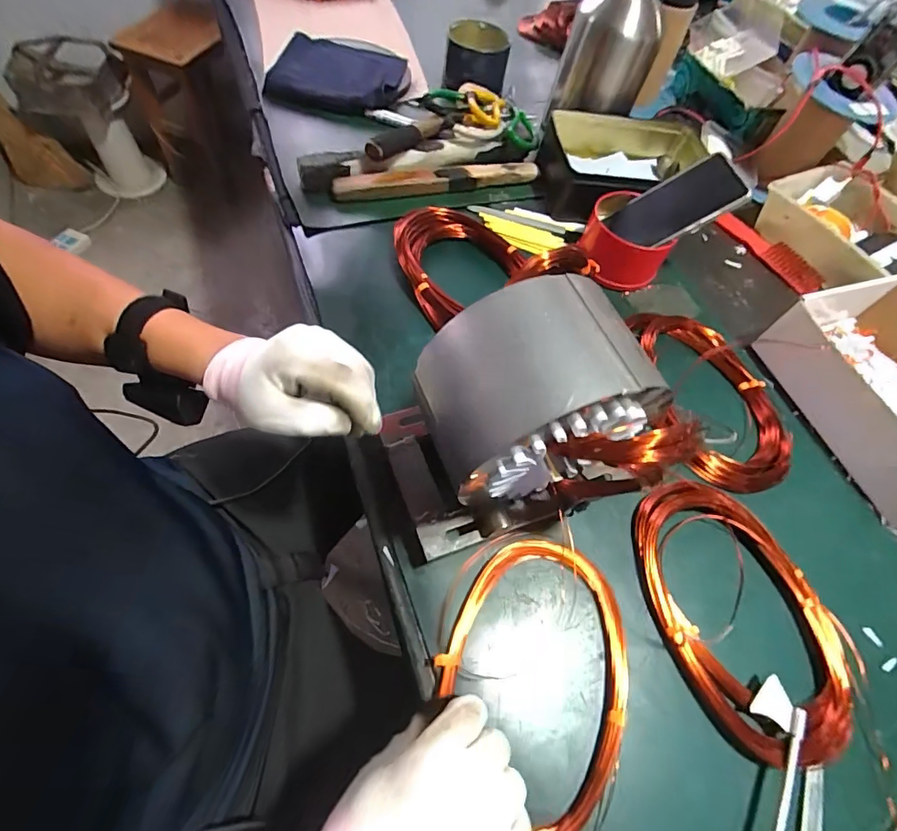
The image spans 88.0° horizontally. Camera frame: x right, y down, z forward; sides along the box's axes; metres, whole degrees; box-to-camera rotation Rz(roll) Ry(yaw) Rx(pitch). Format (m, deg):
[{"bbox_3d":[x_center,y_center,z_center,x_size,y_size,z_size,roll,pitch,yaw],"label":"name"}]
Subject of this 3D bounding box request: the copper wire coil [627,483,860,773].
[{"bbox_3d":[0.234,0.154,0.379,0.119,0.036,0.211,-14,64,-14],"label":"copper wire coil"}]

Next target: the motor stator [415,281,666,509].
[{"bbox_3d":[0.054,-0.013,0.303,0.129,0.120,0.099,-18,65,-16],"label":"motor stator"}]

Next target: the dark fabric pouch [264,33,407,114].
[{"bbox_3d":[-0.163,-0.515,0.703,0.182,0.031,0.178,8,61,-3],"label":"dark fabric pouch"}]

